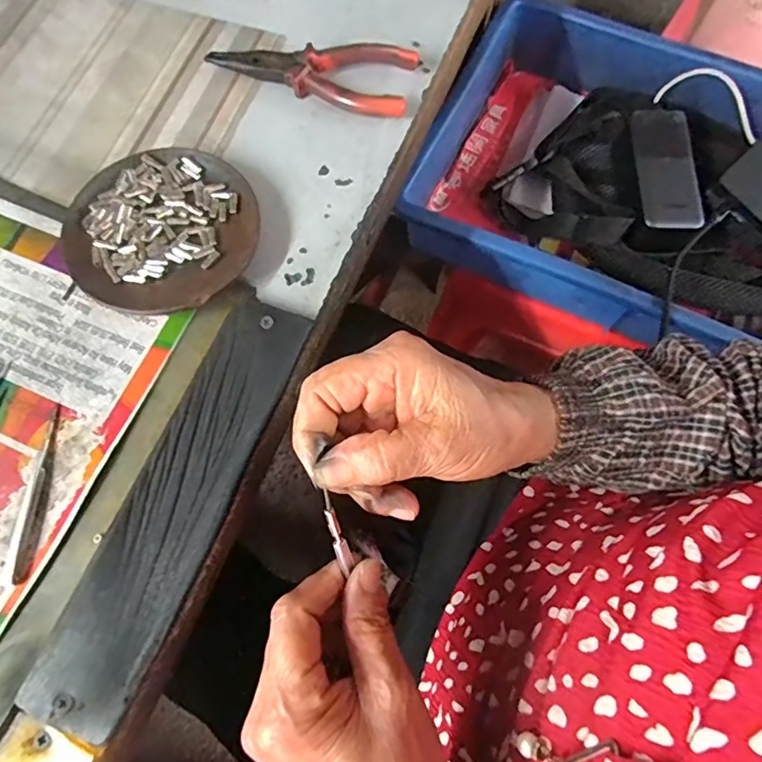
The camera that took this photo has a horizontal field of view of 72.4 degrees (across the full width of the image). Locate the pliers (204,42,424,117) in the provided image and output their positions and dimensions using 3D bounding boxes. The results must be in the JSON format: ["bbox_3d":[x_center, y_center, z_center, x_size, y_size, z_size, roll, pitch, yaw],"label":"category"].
[{"bbox_3d":[-0.047,-0.222,0.366,0.143,0.018,0.052,18,74,5],"label":"pliers"}]

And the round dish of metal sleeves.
[{"bbox_3d":[-0.133,-0.093,0.321,0.112,0.019,0.112,0,73,-1],"label":"round dish of metal sleeves"}]

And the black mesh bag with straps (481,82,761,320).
[{"bbox_3d":[0.297,-0.176,0.509,0.336,0.063,0.211,25,73,9],"label":"black mesh bag with straps"}]

